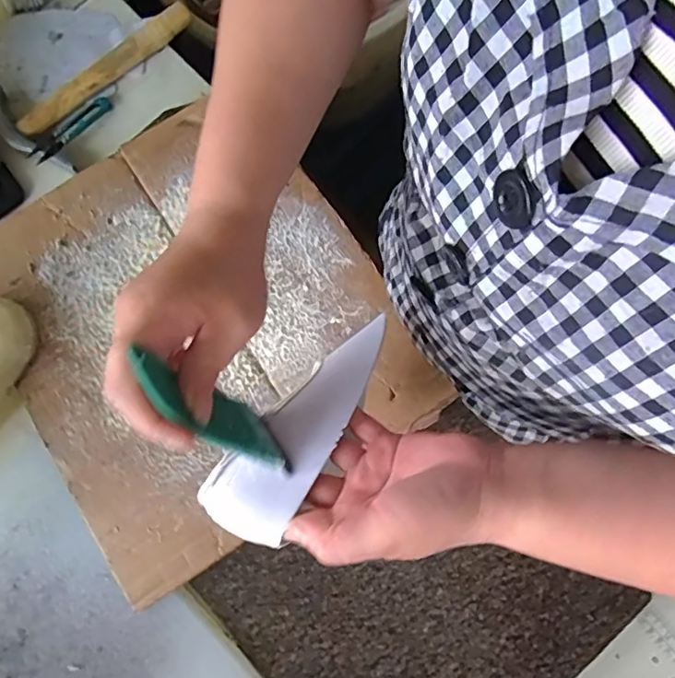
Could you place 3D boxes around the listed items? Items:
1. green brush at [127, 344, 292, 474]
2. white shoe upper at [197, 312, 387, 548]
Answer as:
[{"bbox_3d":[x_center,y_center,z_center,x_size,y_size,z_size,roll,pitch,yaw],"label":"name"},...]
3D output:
[{"bbox_3d":[-0.067,0.042,0.293,0.028,0.130,0.023,30,79,41],"label":"green brush"},{"bbox_3d":[-0.018,0.052,0.357,0.056,0.030,0.171,36,72,6],"label":"white shoe upper"}]

